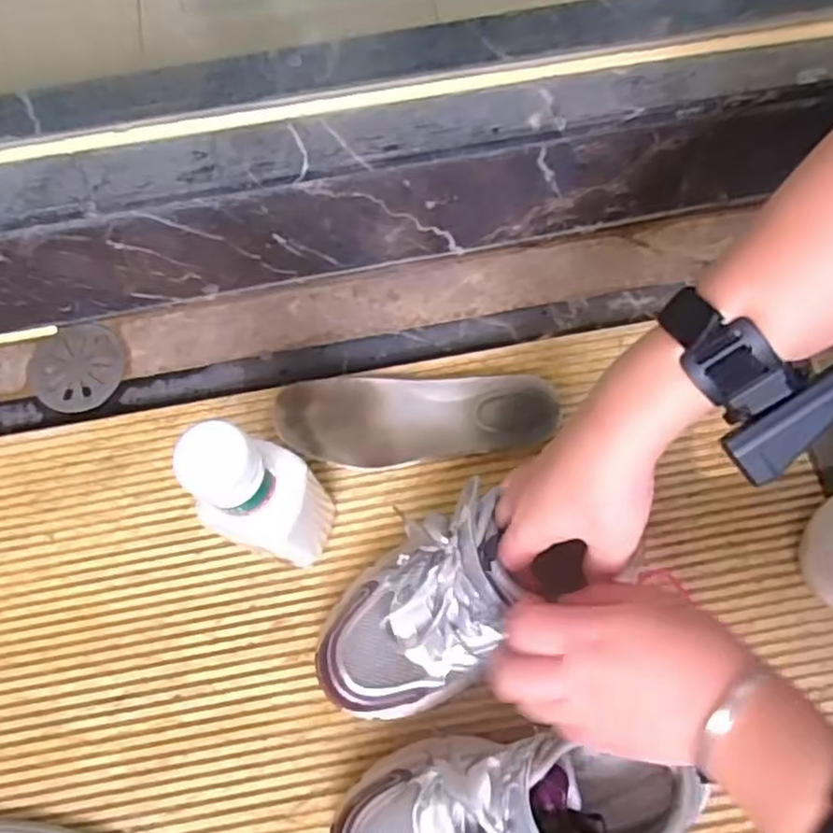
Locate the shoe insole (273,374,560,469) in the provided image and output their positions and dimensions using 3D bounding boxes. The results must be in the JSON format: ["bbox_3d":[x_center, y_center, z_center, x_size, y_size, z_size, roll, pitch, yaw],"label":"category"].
[{"bbox_3d":[0.002,0.002,0.555,0.213,0.033,0.071,-1,71,1],"label":"shoe insole"}]

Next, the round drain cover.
[{"bbox_3d":[-0.288,-0.042,0.599,0.073,0.013,0.078,-1,71,2],"label":"round drain cover"}]

